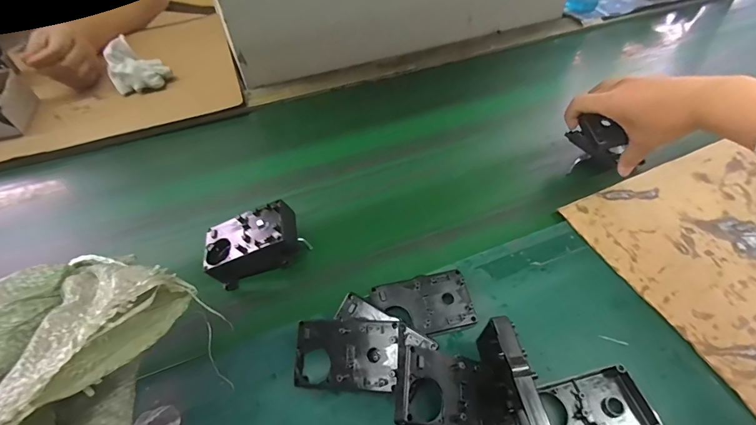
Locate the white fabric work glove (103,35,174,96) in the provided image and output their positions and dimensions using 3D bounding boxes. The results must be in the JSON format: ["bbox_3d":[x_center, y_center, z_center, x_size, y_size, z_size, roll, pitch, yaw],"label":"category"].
[{"bbox_3d":[-0.416,-0.252,0.671,0.096,0.064,0.081,-2,50,0],"label":"white fabric work glove"}]

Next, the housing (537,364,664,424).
[{"bbox_3d":[0.183,0.174,0.330,0.103,0.023,0.058,-11,51,-8],"label":"housing"}]

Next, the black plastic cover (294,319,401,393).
[{"bbox_3d":[-0.029,0.129,0.350,0.102,0.014,0.059,-4,73,17],"label":"black plastic cover"}]

